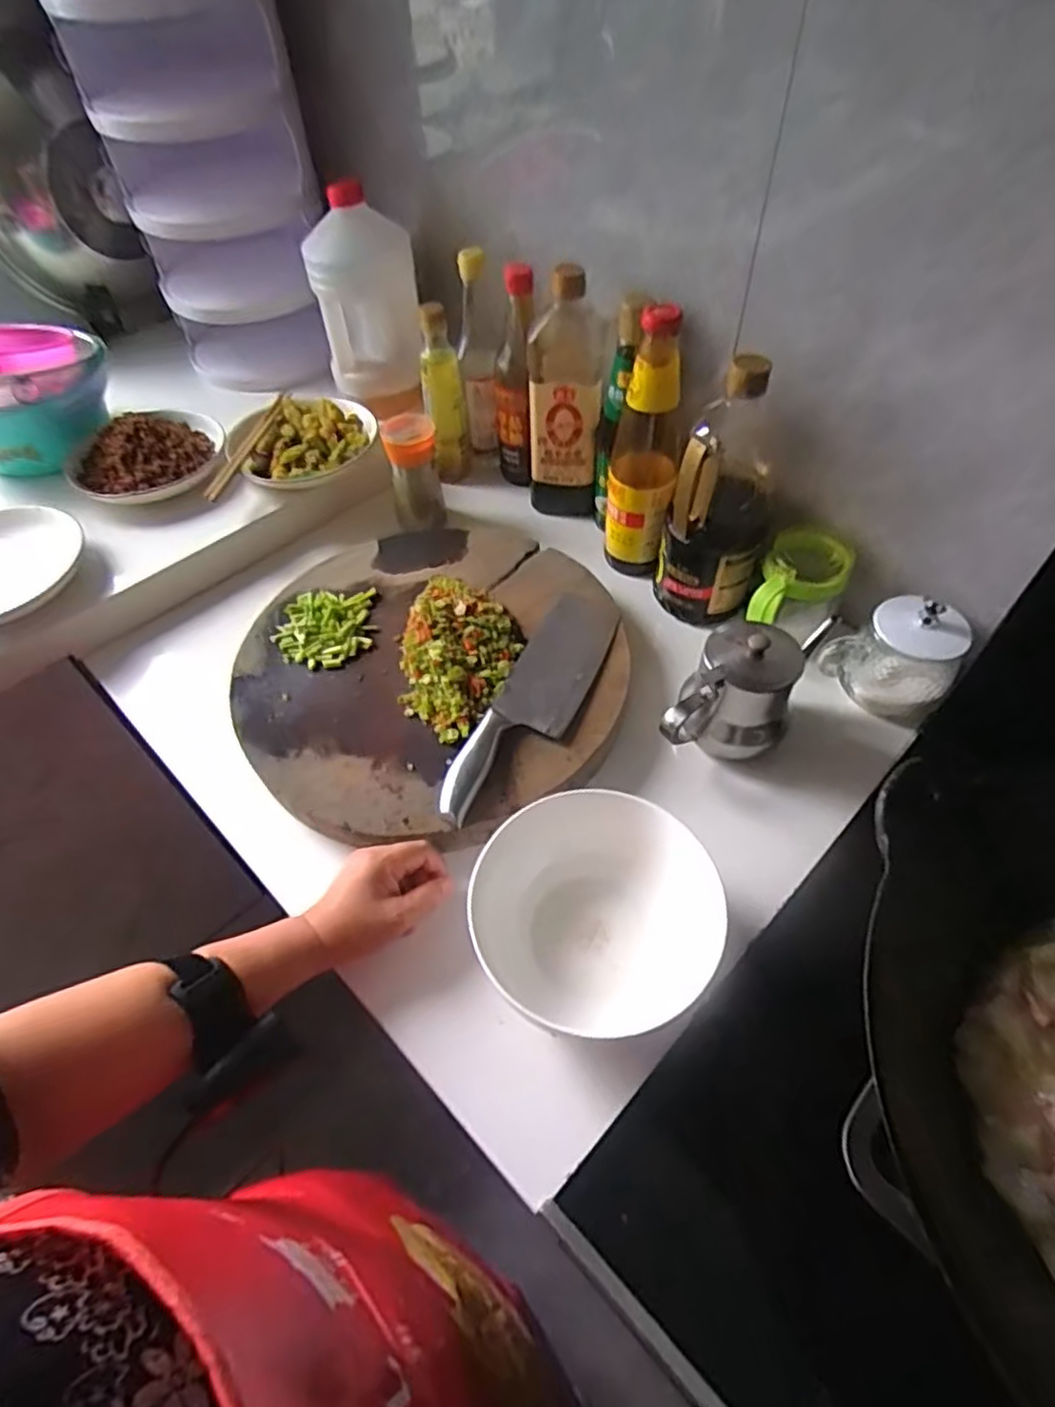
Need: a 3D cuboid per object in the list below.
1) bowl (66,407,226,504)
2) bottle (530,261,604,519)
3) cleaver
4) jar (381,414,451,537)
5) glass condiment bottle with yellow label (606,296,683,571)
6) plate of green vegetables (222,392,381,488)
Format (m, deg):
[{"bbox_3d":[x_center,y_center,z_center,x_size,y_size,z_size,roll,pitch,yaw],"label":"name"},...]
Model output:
[{"bbox_3d":[-0.449,-0.302,0.823,0.160,0.051,0.175,35,61,26],"label":"bowl"},{"bbox_3d":[0.044,-0.346,0.795,0.079,0.275,0.094,2,53,4],"label":"bottle"},{"bbox_3d":[0.008,-0.006,0.631,0.073,0.017,0.284,19,56,17],"label":"cleaver"},{"bbox_3d":[-0.133,-0.269,0.828,0.058,0.142,0.048,-11,53,-5],"label":"jar"},{"bbox_3d":[0.117,-0.246,0.705,0.061,0.273,0.057,0,52,3],"label":"glass condiment bottle with yellow label"},{"bbox_3d":[-0.275,-0.325,0.850,0.173,0.033,0.150,-15,53,-8],"label":"plate of green vegetables"}]

